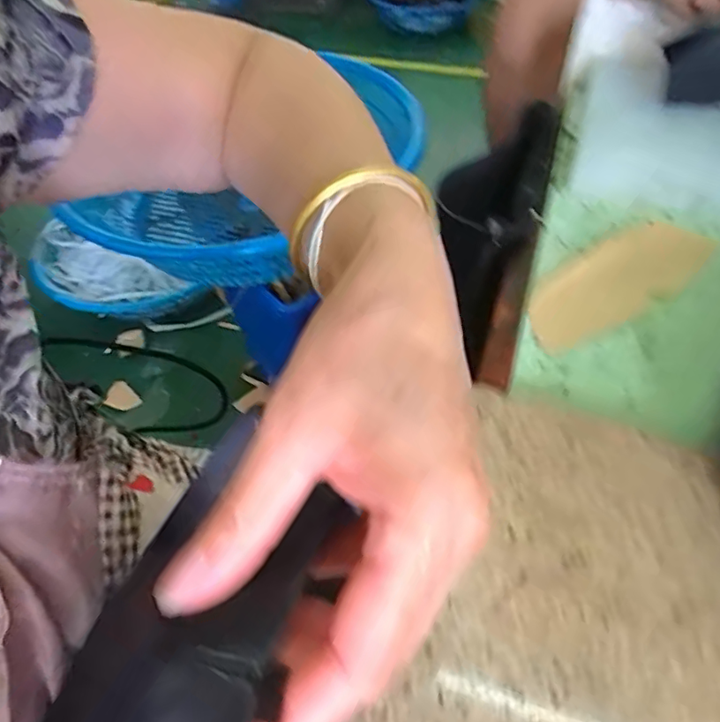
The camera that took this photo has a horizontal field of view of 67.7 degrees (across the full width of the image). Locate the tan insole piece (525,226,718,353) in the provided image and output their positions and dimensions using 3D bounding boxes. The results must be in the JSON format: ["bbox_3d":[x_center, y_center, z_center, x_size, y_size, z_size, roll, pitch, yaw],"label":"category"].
[{"bbox_3d":[0.172,-0.055,0.364,0.142,0.008,0.062,-31,51,-9],"label":"tan insole piece"}]

